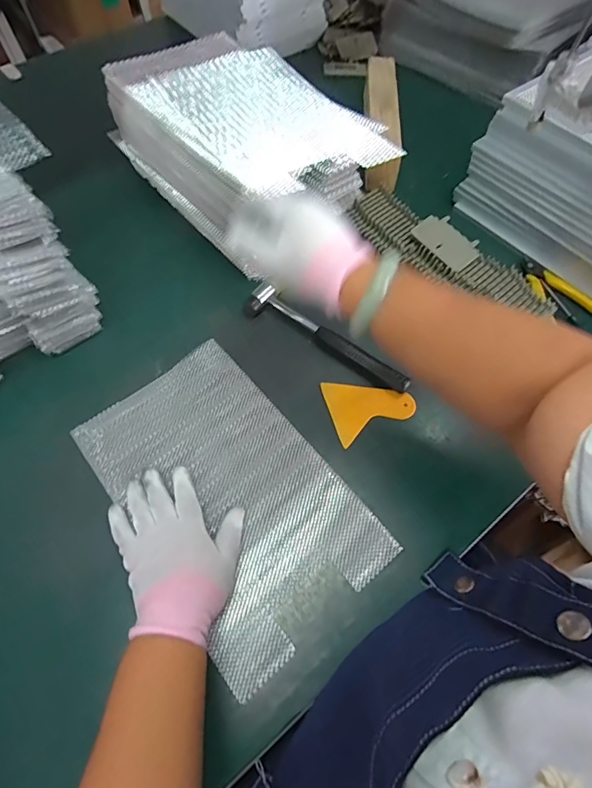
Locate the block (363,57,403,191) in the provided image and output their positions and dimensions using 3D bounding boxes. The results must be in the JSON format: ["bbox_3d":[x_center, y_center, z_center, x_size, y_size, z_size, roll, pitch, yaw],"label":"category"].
[{"bbox_3d":[0.144,-0.457,0.704,0.059,0.054,0.281,3,62,1],"label":"block"}]

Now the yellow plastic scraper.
[{"bbox_3d":[0.087,0.010,0.504,0.096,0.005,0.076,-18,71,-5],"label":"yellow plastic scraper"}]

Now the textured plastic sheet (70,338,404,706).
[{"bbox_3d":[-0.075,0.100,0.454,0.195,0.010,0.324,-37,68,-17],"label":"textured plastic sheet"}]

